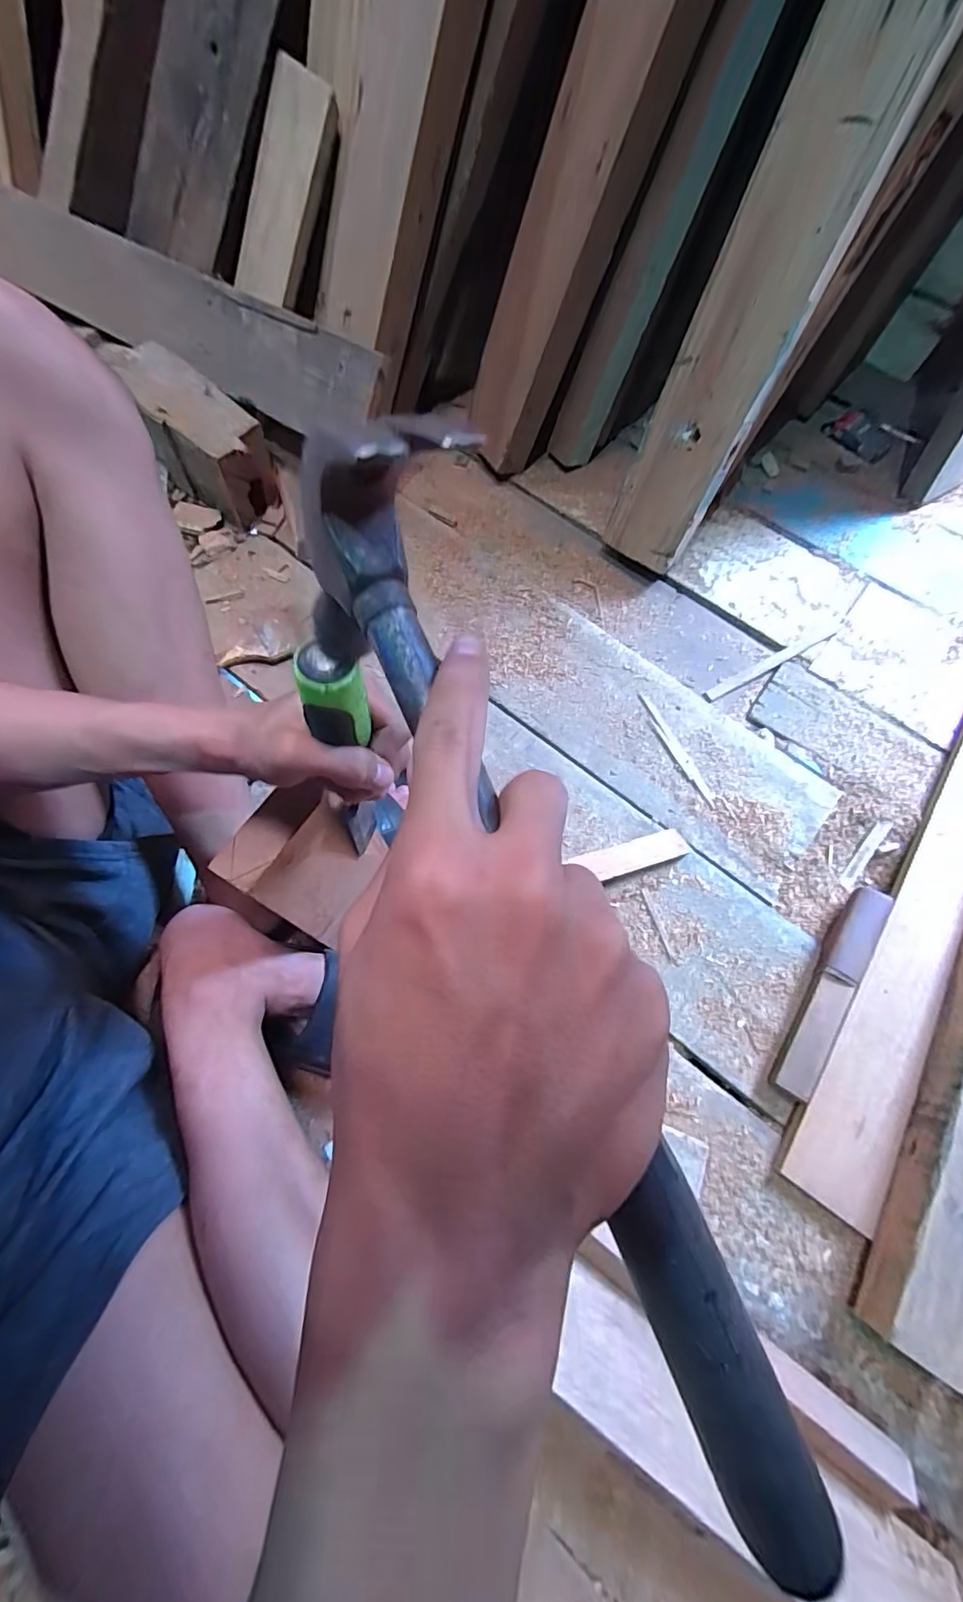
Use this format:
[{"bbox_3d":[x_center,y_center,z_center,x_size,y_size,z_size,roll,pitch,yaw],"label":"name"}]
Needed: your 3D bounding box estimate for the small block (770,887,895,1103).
[{"bbox_3d":[0.359,0.191,0.550,0.041,0.035,0.232,34,74,11],"label":"small block"}]

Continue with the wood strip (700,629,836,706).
[{"bbox_3d":[0.379,-0.182,0.704,0.201,0.004,0.020,-29,74,-7],"label":"wood strip"}]

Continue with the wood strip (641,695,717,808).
[{"bbox_3d":[0.240,-0.064,0.656,0.016,0.004,0.162,-21,72,-13],"label":"wood strip"}]

